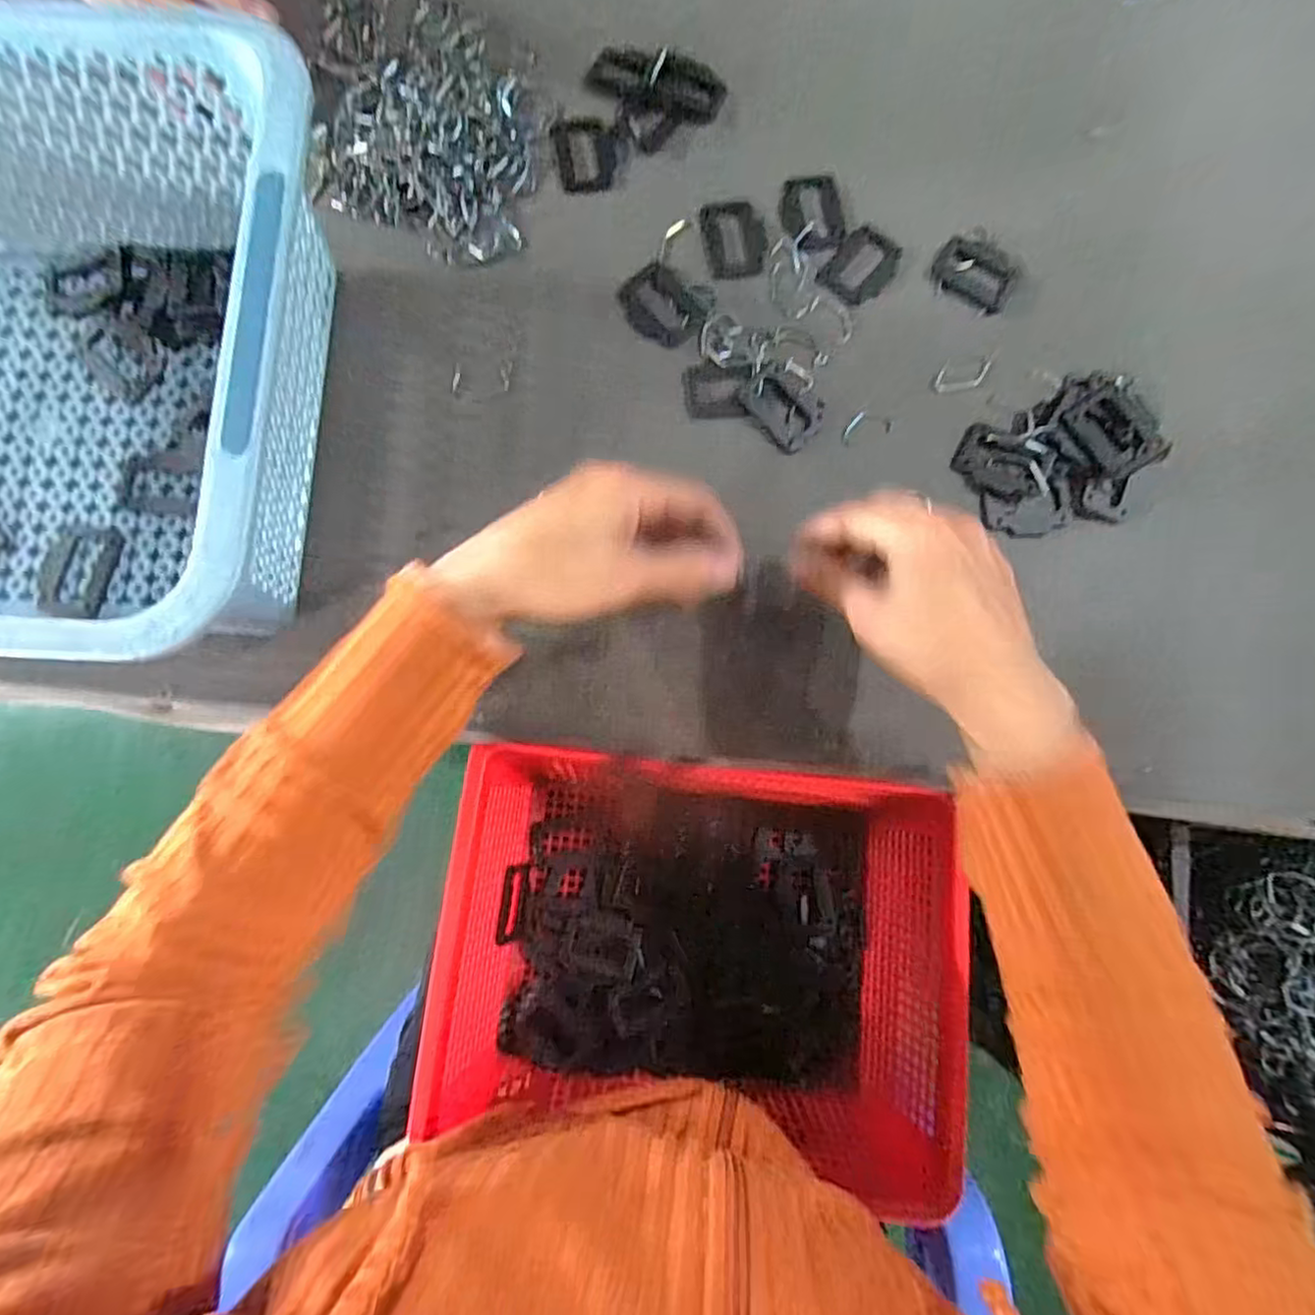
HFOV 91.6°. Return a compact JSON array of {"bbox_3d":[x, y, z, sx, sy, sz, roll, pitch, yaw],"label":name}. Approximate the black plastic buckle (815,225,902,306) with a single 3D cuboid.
[{"bbox_3d":[0.129,-0.246,0.401,0.037,0.004,0.053,37,82,5],"label":"black plastic buckle"}]

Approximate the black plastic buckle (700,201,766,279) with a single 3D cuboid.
[{"bbox_3d":[0.049,-0.264,0.401,0.039,0.004,0.054,-12,81,-3],"label":"black plastic buckle"}]

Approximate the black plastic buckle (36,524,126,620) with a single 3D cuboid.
[{"bbox_3d":[-0.322,-0.048,0.355,0.041,0.005,0.053,8,80,1],"label":"black plastic buckle"}]

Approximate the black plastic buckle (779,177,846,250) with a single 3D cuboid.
[{"bbox_3d":[0.099,-0.284,0.405,0.038,0.004,0.053,-9,81,-2],"label":"black plastic buckle"}]

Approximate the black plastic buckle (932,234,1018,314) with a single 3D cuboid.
[{"bbox_3d":[0.199,-0.241,0.399,0.050,0.004,0.043,32,81,5],"label":"black plastic buckle"}]

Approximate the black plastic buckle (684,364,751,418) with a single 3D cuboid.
[{"bbox_3d":[0.036,-0.161,0.386,0.038,0.004,0.033,-3,80,-1],"label":"black plastic buckle"}]

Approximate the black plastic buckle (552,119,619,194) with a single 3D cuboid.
[{"bbox_3d":[-0.045,-0.323,0.411,0.039,0.004,0.053,-11,81,-2],"label":"black plastic buckle"}]

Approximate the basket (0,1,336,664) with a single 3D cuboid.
[{"bbox_3d":[-0.361,-0.144,0.314,0.382,0.112,0.277,4,80,0],"label":"basket"}]

